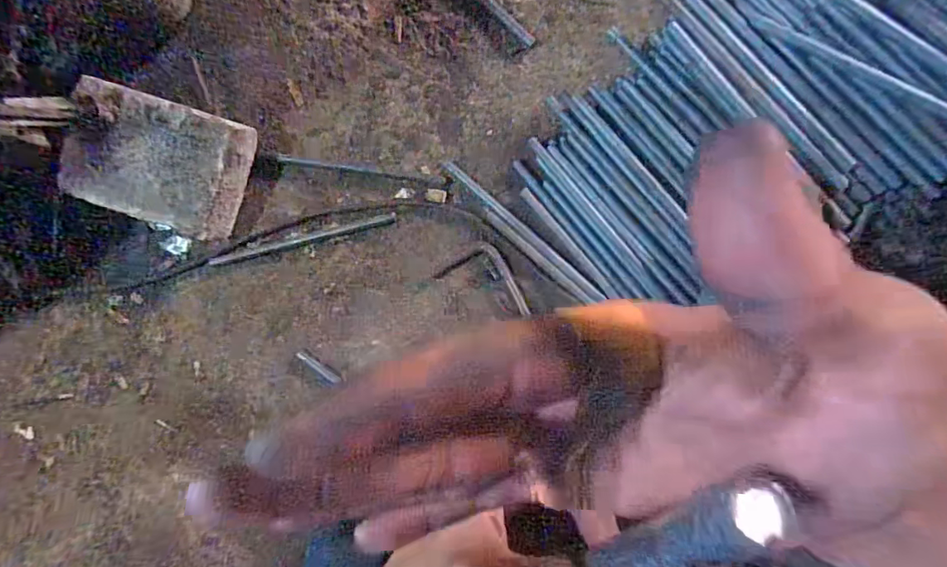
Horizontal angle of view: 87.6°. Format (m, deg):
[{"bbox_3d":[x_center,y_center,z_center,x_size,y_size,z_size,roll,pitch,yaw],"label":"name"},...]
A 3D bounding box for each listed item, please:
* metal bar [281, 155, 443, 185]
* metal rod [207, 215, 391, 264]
[{"bbox_3d":[-0.190,-0.189,0.823,0.296,0.010,0.011,10,91,12],"label":"metal bar"},{"bbox_3d":[-0.292,-0.072,0.837,0.334,0.012,0.016,-13,87,11],"label":"metal rod"}]

